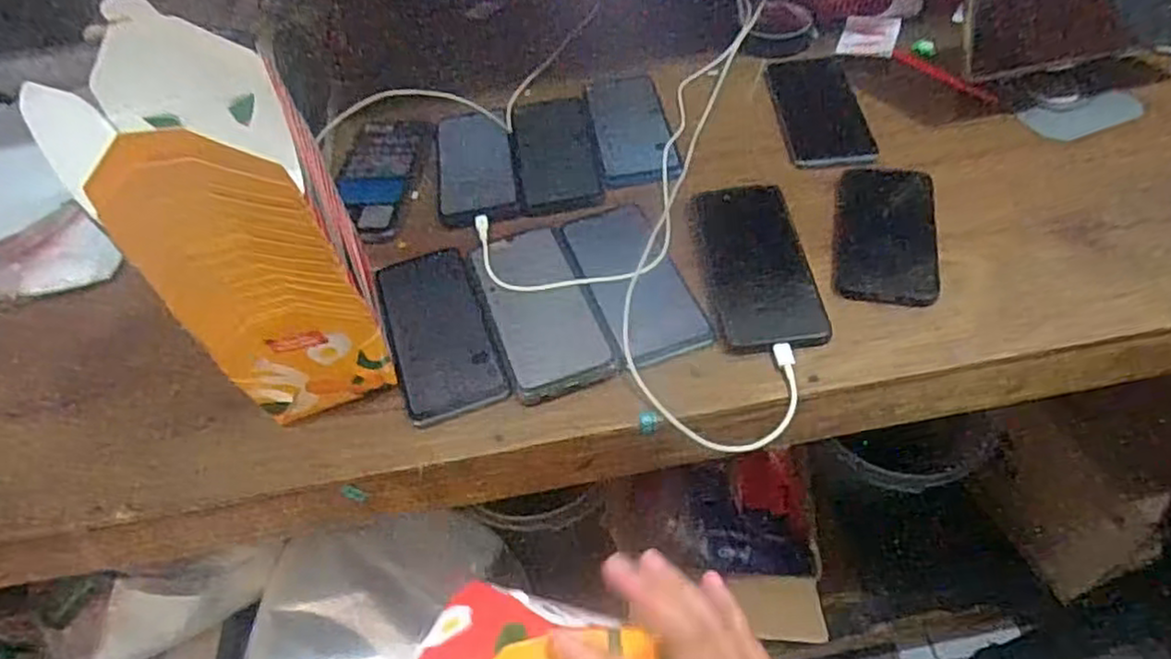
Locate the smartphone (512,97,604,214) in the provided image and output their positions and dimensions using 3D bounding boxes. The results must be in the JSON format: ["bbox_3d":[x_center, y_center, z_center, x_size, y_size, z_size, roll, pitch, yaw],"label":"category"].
[{"bbox_3d":[-0.029,-0.170,0.675,0.077,0.005,0.163,-8,54,-2],"label":"smartphone"}]

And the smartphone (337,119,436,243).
[{"bbox_3d":[-0.197,-0.147,0.675,0.074,0.015,0.172,3,54,7],"label":"smartphone"}]

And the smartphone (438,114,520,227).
[{"bbox_3d":[-0.104,-0.155,0.673,0.071,0.010,0.161,-9,54,-2],"label":"smartphone"}]

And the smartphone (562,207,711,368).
[{"bbox_3d":[0.038,-0.043,0.566,0.074,0.008,0.159,-17,54,-7],"label":"smartphone"}]

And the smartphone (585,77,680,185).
[{"bbox_3d":[0.045,-0.197,0.693,0.072,0.007,0.167,-8,54,-1],"label":"smartphone"}]

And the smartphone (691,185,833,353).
[{"bbox_3d":[0.137,-0.053,0.565,0.081,0.012,0.159,-6,54,0],"label":"smartphone"}]

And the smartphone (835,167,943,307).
[{"bbox_3d":[0.243,-0.079,0.574,0.077,0.011,0.137,6,55,9],"label":"smartphone"}]

